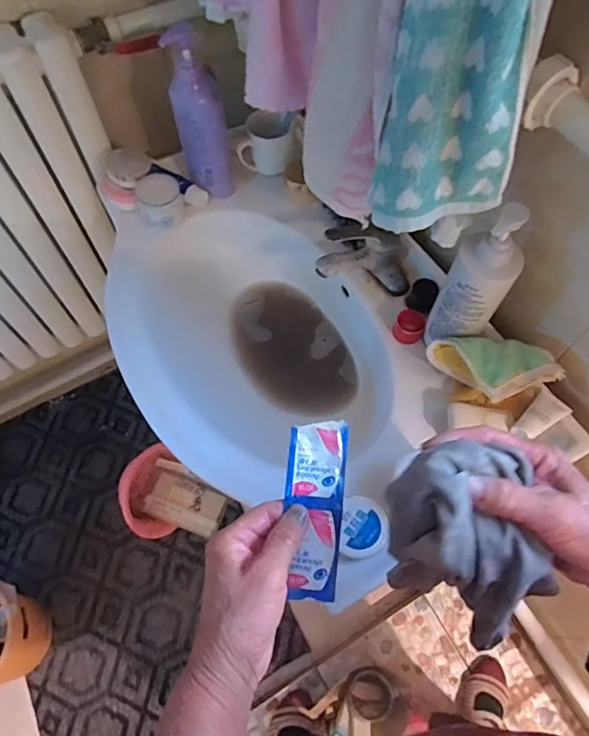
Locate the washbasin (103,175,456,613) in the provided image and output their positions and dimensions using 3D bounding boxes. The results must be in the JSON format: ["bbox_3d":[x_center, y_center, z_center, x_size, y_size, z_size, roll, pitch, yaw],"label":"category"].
[{"bbox_3d":[-0.027,-0.008,0.822,0.413,0.154,0.651,-34,67,-15],"label":"washbasin"}]

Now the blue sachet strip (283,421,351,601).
[{"bbox_3d":[0.015,0.110,0.399,0.047,0.011,0.135,6,78,-1],"label":"blue sachet strip"}]

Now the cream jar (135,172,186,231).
[{"bbox_3d":[-0.234,-0.290,0.888,0.078,0.064,0.073,0,63,1],"label":"cream jar"}]

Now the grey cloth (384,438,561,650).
[{"bbox_3d":[0.117,0.120,0.346,0.100,0.072,0.119,-10,63,-4],"label":"grey cloth"}]

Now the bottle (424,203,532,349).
[{"bbox_3d":[0.224,-0.101,0.637,0.079,0.228,0.058,29,67,15],"label":"bottle"}]

